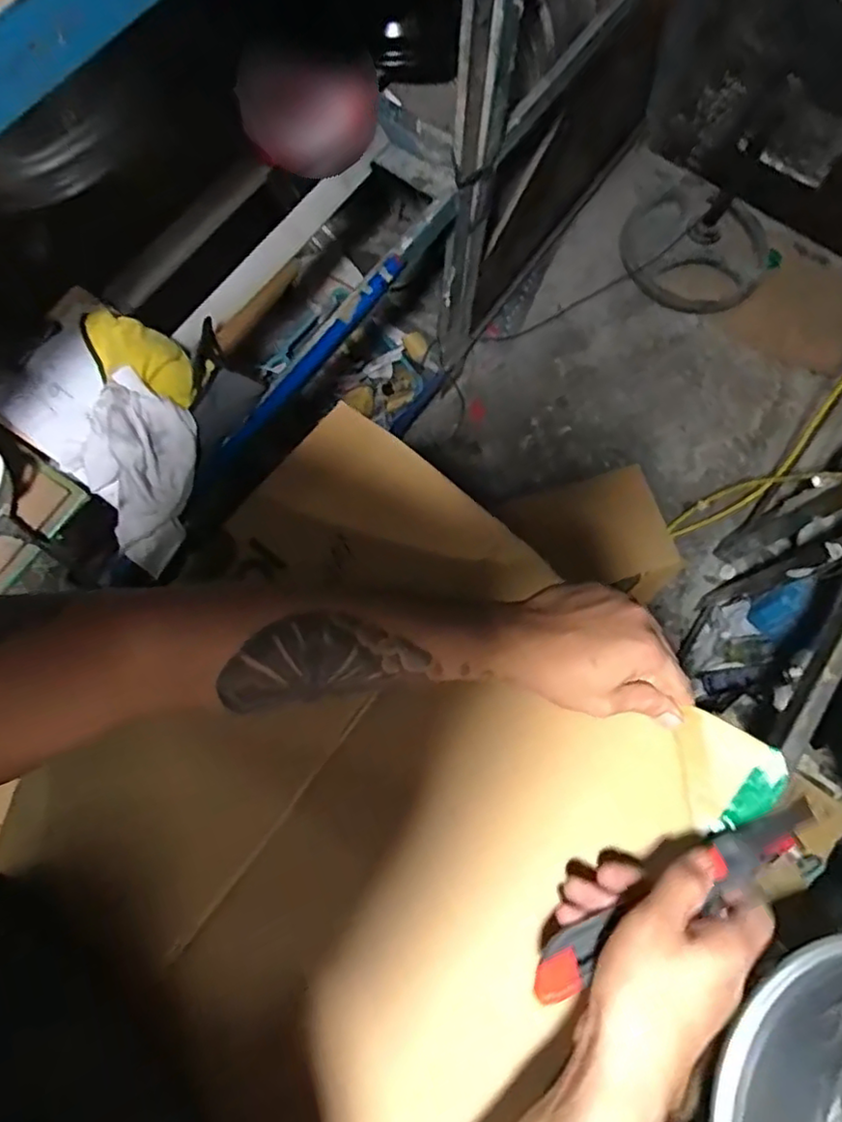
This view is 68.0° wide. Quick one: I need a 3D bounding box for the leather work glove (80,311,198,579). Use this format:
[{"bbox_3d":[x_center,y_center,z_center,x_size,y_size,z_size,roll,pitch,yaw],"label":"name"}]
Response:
[{"bbox_3d":[-0.386,-0.175,0.849,0.171,0.113,0.292,7,76,0],"label":"leather work glove"}]

